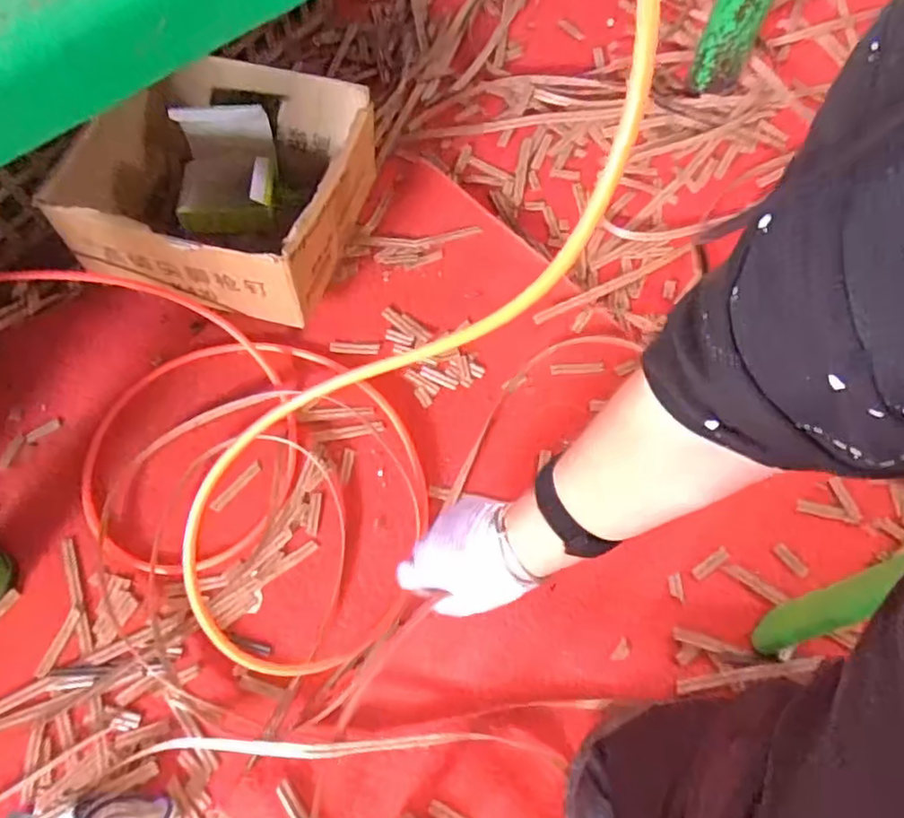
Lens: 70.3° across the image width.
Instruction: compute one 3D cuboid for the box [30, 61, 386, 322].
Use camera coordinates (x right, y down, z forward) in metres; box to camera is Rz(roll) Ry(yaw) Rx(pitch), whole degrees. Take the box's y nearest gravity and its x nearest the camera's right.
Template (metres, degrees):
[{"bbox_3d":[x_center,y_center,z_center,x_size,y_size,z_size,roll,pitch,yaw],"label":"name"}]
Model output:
[{"bbox_3d":[-0.244,-0.238,0.695,0.276,0.137,0.245,11,71,5],"label":"box"}]

